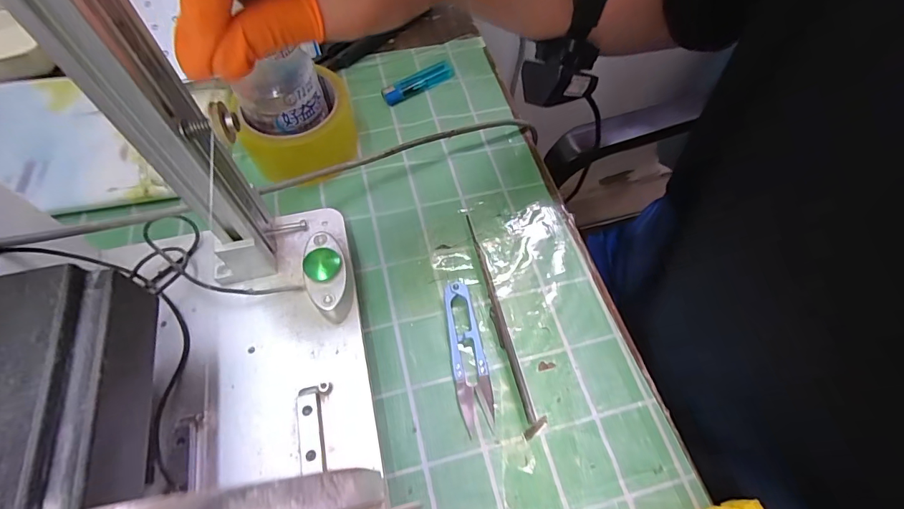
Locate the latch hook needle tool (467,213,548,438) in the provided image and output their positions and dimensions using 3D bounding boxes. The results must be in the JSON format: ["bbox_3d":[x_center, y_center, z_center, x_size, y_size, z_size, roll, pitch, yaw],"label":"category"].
[{"bbox_3d":[0.034,0.042,0.306,0.014,0.011,0.169,-12,63,-8],"label":"latch hook needle tool"}]

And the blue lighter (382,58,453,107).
[{"bbox_3d":[-0.033,-0.174,0.422,0.083,0.012,0.018,-33,67,-18],"label":"blue lighter"}]

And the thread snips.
[{"bbox_3d":[0.011,0.068,0.292,0.024,0.009,0.103,-8,62,-6],"label":"thread snips"}]

